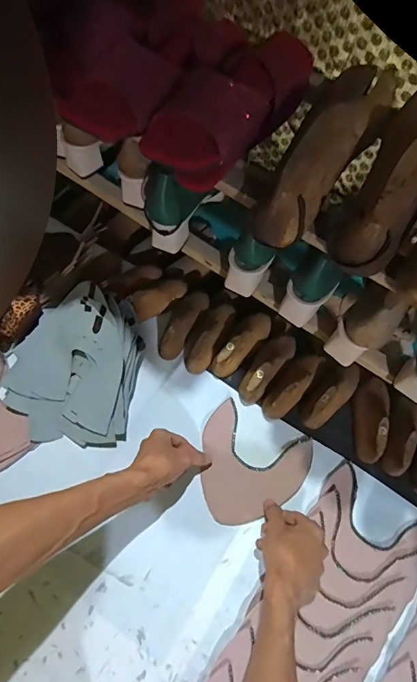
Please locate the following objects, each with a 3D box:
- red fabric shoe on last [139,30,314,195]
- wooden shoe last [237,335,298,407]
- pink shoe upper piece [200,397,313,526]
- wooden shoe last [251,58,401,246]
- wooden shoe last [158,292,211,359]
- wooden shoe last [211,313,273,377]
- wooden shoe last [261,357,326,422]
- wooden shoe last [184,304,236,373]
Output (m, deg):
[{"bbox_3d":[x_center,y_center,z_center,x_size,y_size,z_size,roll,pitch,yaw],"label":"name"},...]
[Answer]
[{"bbox_3d":[0.033,-0.258,0.439,0.080,0.076,0.245,39,73,15],"label":"red fabric shoe on last"},{"bbox_3d":[0.094,0.039,0.656,0.049,0.053,0.137,37,72,15],"label":"wooden shoe last"},{"bbox_3d":[0.061,0.196,0.616,0.164,0.005,0.161,22,69,10],"label":"pink shoe upper piece"},{"bbox_3d":[0.131,-0.217,0.419,0.080,0.080,0.256,27,70,12],"label":"wooden shoe last"},{"bbox_3d":[-0.045,-0.033,0.688,0.044,0.049,0.139,26,70,11],"label":"wooden shoe last"},{"bbox_3d":[0.056,0.000,0.670,0.045,0.055,0.137,38,72,15],"label":"wooden shoe last"},{"bbox_3d":[0.136,0.066,0.646,0.048,0.053,0.134,39,73,16],"label":"wooden shoe last"},{"bbox_3d":[-0.001,-0.012,0.679,0.050,0.053,0.140,23,69,10],"label":"wooden shoe last"}]

